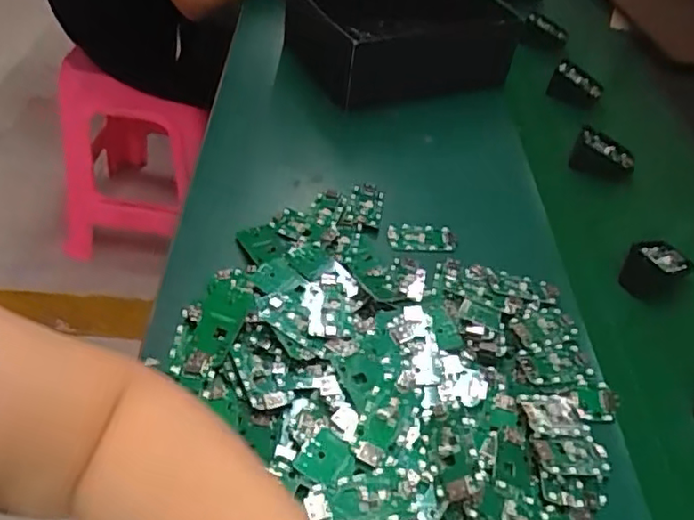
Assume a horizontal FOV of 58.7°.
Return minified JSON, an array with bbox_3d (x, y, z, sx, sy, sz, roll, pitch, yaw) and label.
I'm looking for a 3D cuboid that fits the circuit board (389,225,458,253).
[{"bbox_3d":[0.069,-0.018,0.565,0.064,0.008,0.030,2,45,-8],"label":"circuit board"}]

